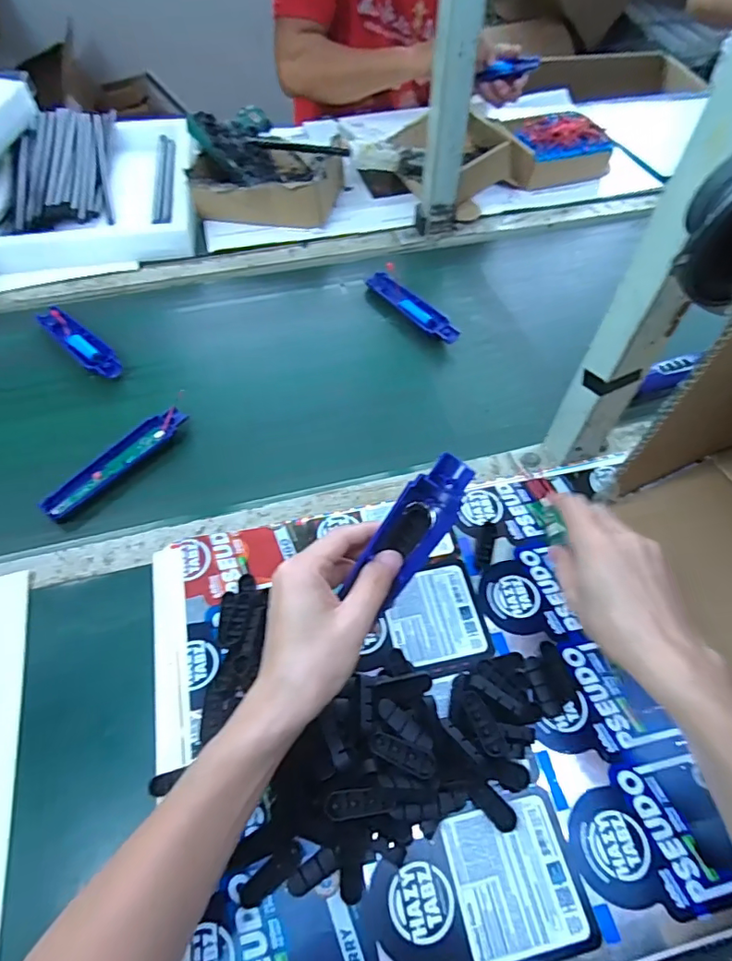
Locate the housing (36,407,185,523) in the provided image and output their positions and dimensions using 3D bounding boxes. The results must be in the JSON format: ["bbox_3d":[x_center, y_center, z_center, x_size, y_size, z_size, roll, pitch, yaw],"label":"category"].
[{"bbox_3d":[-0.269,-0.023,0.566,0.033,0.019,0.168,36,63,21],"label":"housing"}]

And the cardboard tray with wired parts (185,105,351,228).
[{"bbox_3d":[-0.154,-0.509,0.839,0.223,0.092,0.235,4,55,-1],"label":"cardboard tray with wired parts"}]

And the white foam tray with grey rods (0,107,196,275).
[{"bbox_3d":[-0.420,-0.477,0.837,0.288,0.059,0.377,-5,56,-7],"label":"white foam tray with grey rods"}]

